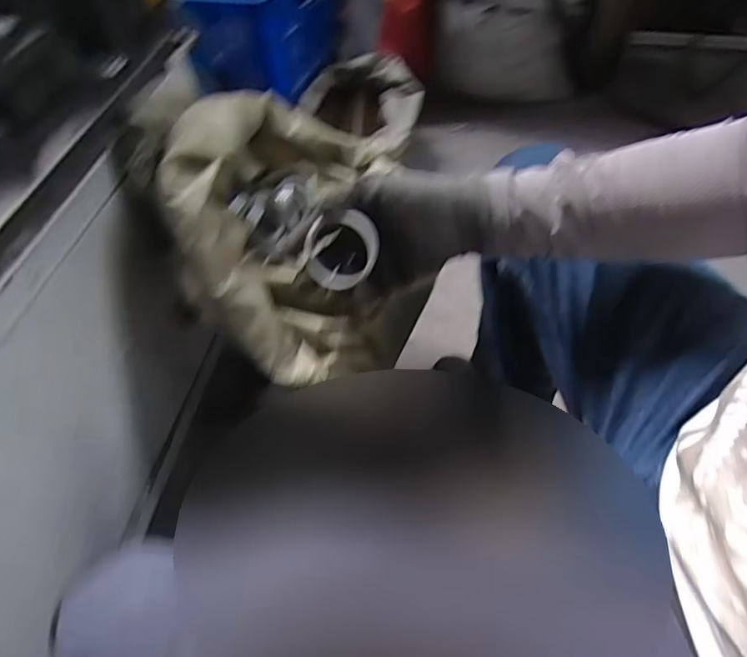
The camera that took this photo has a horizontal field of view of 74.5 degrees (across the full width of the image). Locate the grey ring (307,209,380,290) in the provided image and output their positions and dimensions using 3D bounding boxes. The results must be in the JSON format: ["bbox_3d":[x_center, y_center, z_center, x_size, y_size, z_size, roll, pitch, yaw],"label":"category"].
[{"bbox_3d":[-0.027,-0.065,0.420,0.054,0.064,0.025,23,14,-2],"label":"grey ring"}]

